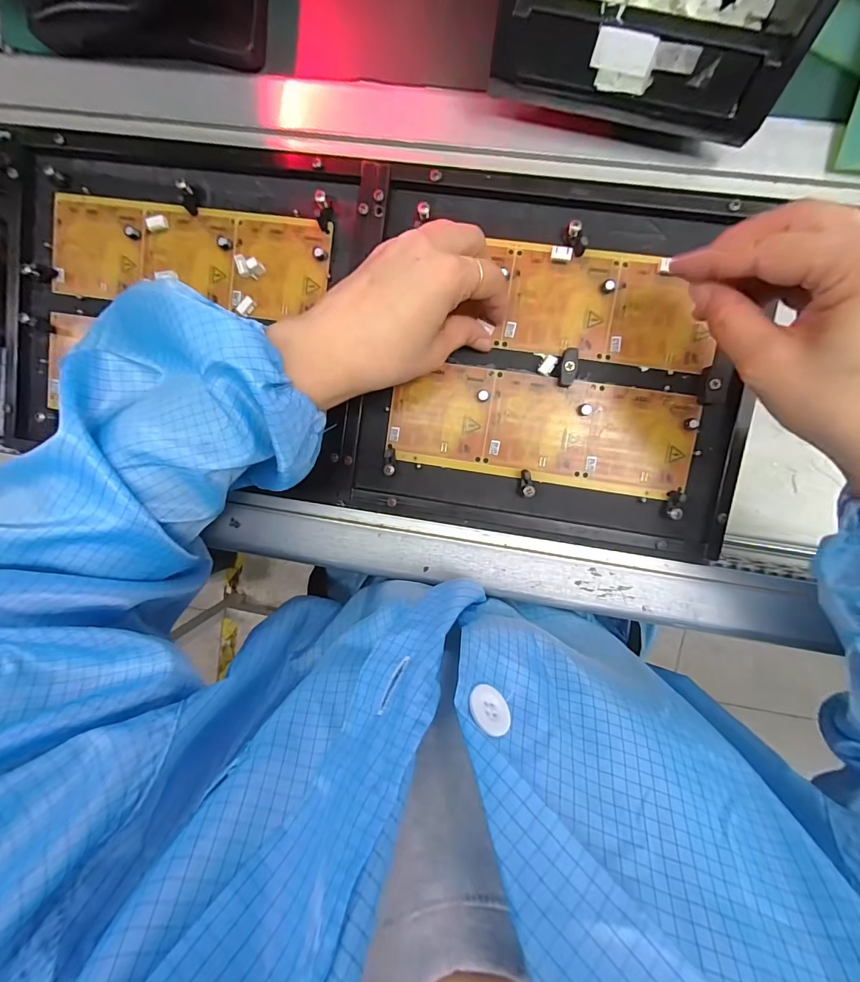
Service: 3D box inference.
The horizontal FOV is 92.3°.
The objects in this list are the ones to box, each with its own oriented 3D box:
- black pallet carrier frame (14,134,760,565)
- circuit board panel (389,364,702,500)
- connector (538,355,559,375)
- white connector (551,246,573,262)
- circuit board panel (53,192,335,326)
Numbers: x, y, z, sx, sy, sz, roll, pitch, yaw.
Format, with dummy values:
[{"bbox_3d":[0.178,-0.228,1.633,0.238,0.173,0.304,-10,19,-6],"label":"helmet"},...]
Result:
[{"bbox_3d":[-0.047,-0.105,0.294,0.522,0.017,0.232,10,97,3],"label":"black pallet carrier frame"},{"bbox_3d":[0.078,-0.044,0.295,0.208,0.004,0.071,9,98,4],"label":"circuit board panel"},{"bbox_3d":[0.082,-0.087,0.288,0.009,0.004,0.013,34,100,1],"label":"connector"},{"bbox_3d":[0.089,-0.159,0.278,0.013,0.006,0.008,4,98,6],"label":"white connector"},{"bbox_3d":[-0.175,-0.168,0.297,0.204,0.008,0.068,9,98,5],"label":"circuit board panel"}]

